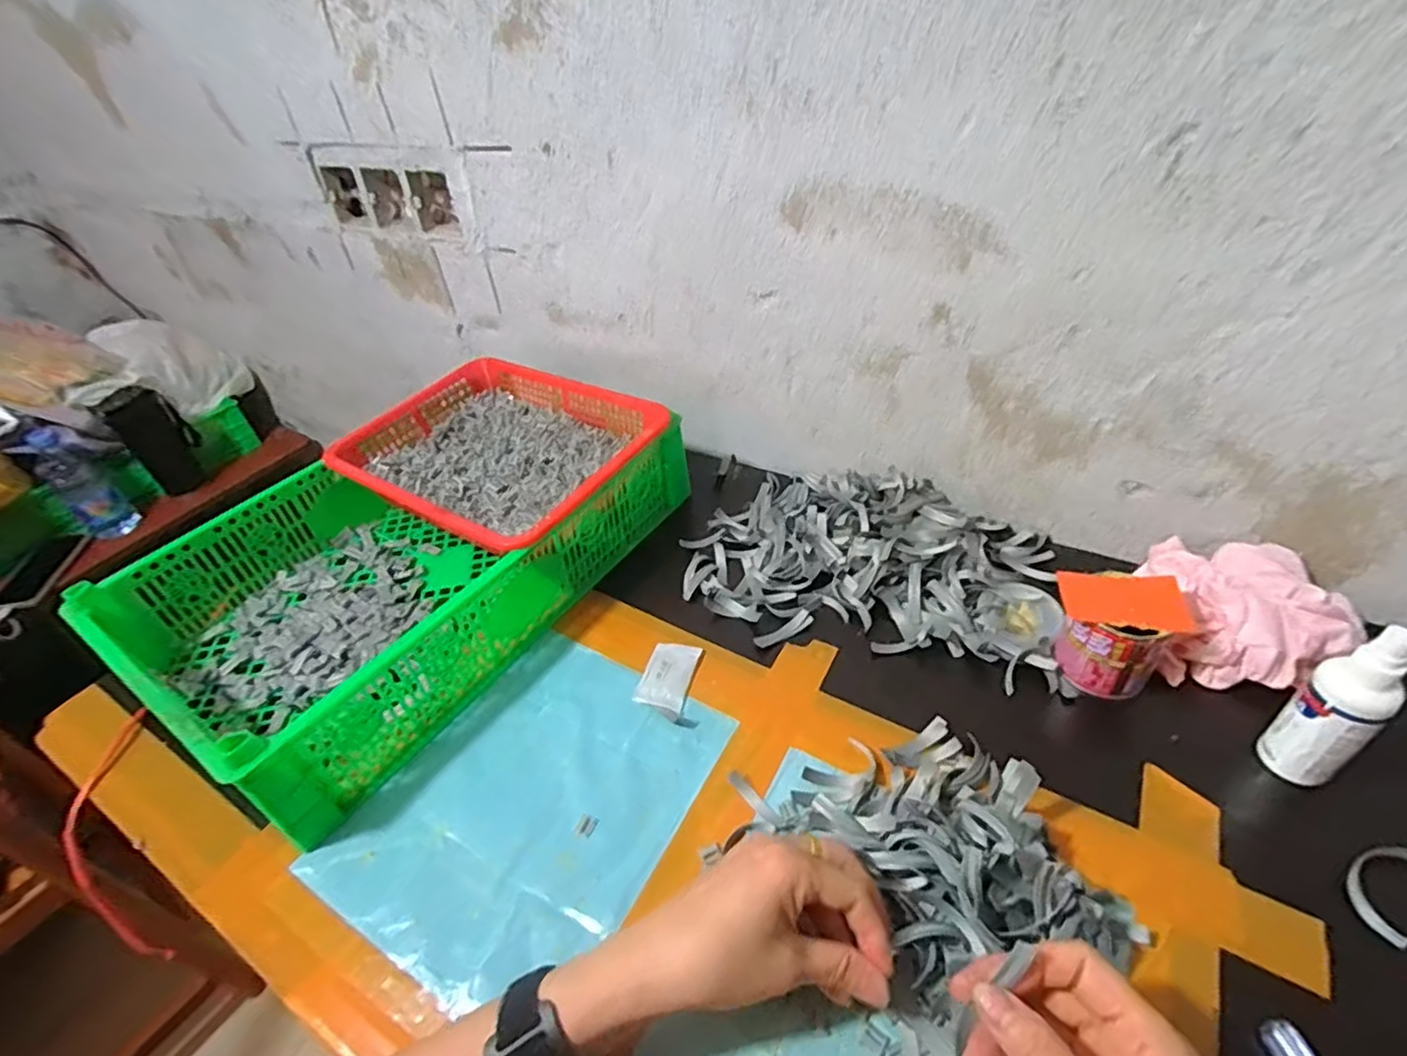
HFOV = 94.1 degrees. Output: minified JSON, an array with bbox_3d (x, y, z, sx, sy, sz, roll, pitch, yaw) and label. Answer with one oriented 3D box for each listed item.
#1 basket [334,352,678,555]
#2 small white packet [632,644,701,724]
[{"bbox_3d":[-0.204,-0.075,0.676,0.300,0.066,0.238,20,47,29],"label":"basket"},{"bbox_3d":[-0.028,0.122,0.538,0.039,0.010,0.069,9,42,18],"label":"small white packet"}]

